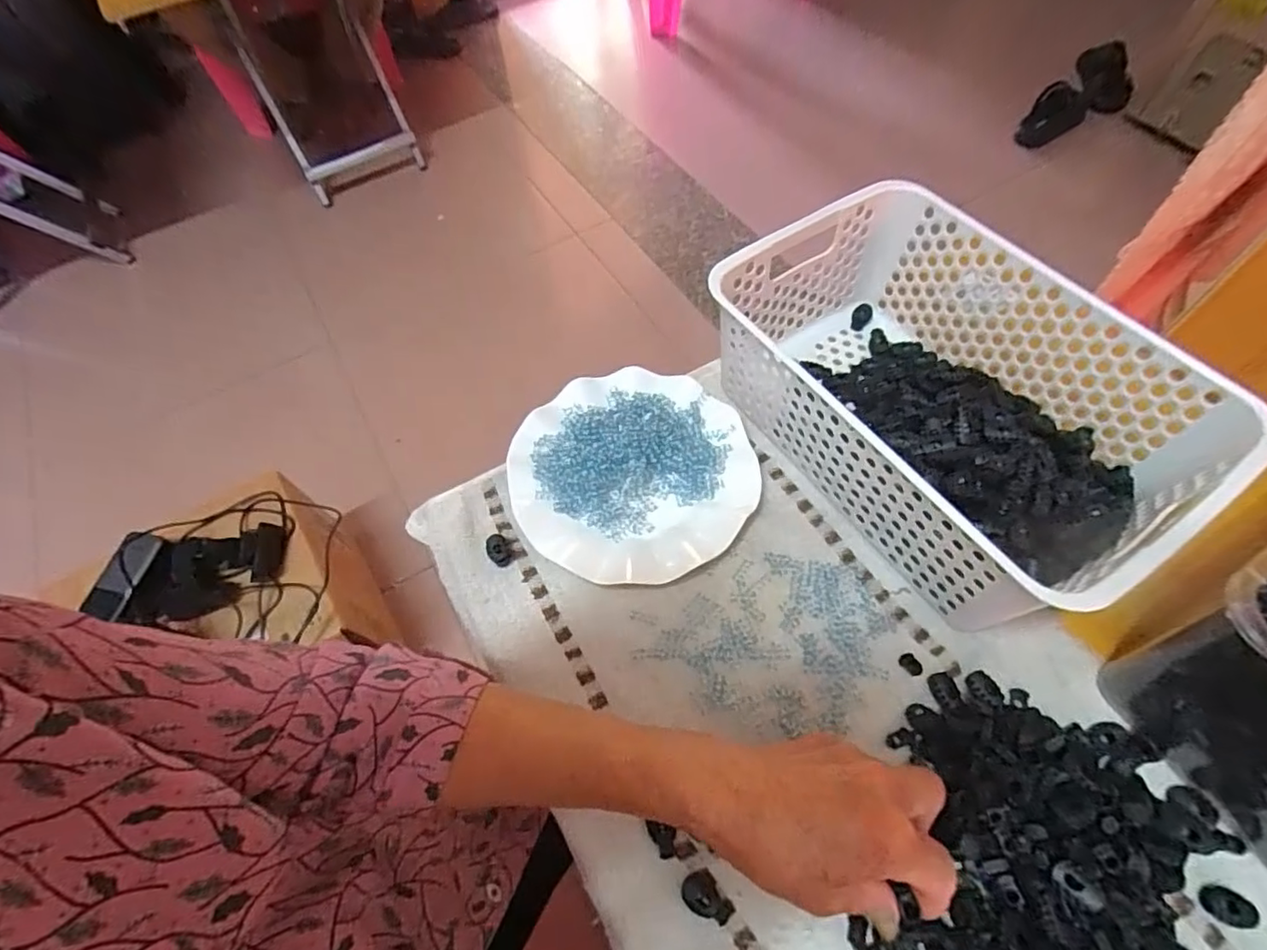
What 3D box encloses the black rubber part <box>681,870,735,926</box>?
[{"bbox_3d":[0.041,0.238,0.328,0.020,0.006,0.028,-38,64,-16],"label":"black rubber part"}]

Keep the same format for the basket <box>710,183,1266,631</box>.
[{"bbox_3d":[0.220,-0.059,0.426,0.208,0.105,0.308,-34,63,-15],"label":"basket"}]

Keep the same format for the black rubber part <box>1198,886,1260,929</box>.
[{"bbox_3d":[0.321,0.232,0.316,0.023,0.009,0.017,13,62,11],"label":"black rubber part"}]

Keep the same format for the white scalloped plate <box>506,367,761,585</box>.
[{"bbox_3d":[0.000,-0.003,0.455,0.178,0.032,0.178,-2,60,3],"label":"white scalloped plate"}]

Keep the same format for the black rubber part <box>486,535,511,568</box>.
[{"bbox_3d":[-0.101,0.057,0.438,0.016,0.009,0.024,-23,61,-9],"label":"black rubber part"}]

